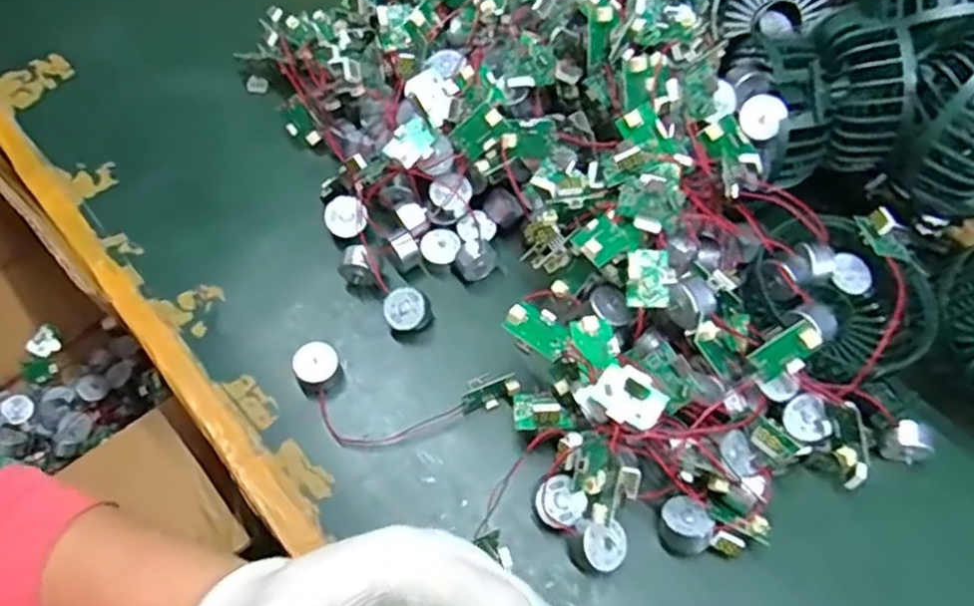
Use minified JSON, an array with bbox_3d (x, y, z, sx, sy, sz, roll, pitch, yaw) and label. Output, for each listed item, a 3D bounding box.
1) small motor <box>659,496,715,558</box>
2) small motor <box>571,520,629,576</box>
[{"bbox_3d":[0.092,0.105,0.332,0.021,0.020,0.026,-14,61,-7],"label":"small motor"},{"bbox_3d":[0.052,0.113,0.325,0.024,0.020,0.019,-10,61,-5],"label":"small motor"}]

